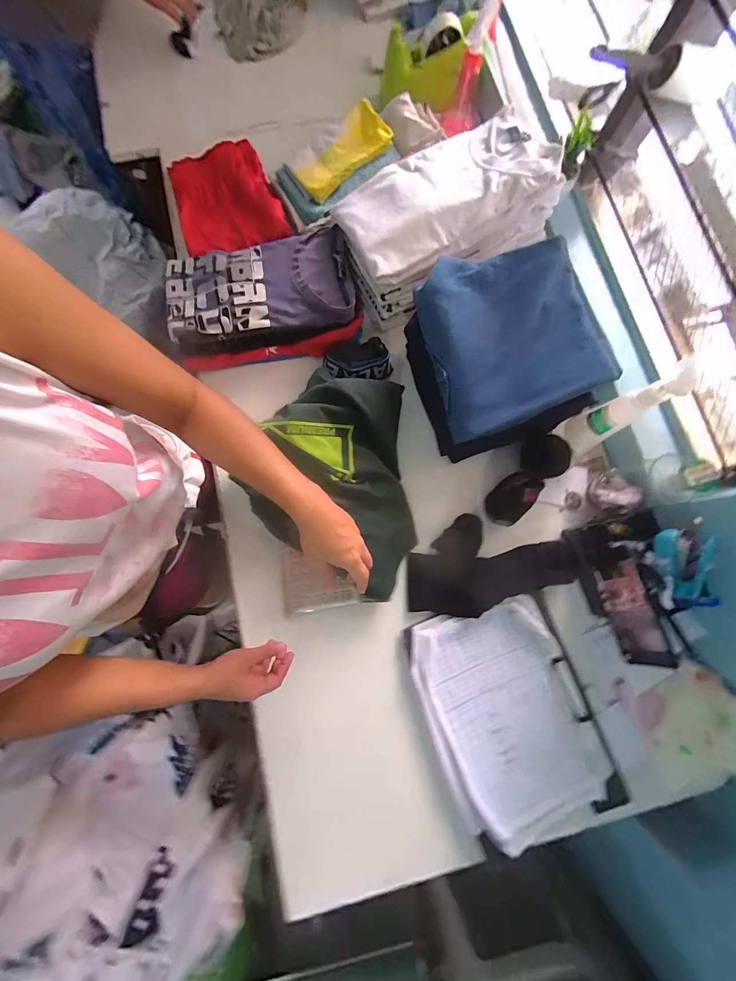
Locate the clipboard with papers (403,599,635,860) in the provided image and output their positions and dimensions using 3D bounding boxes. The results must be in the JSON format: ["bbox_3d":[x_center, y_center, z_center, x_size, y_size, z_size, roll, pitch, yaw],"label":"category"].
[{"bbox_3d":[0.217,0.342,0.502,0.235,0.027,0.324,-19,80,-4],"label":"clipboard with papers"}]

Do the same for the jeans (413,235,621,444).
[{"bbox_3d":[0.211,-0.229,0.486,0.230,0.090,0.246,-18,80,-4],"label":"jeans"}]

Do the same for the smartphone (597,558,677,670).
[{"bbox_3d":[0.384,0.181,0.488,0.013,0.072,0.138,-2,69,-19],"label":"smartphone"}]

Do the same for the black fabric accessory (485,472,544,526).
[{"bbox_3d":[0.235,0.014,0.550,0.088,0.058,0.057,-44,83,-8],"label":"black fabric accessory"}]

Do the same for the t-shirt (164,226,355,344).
[{"bbox_3d":[-0.189,-0.350,0.572,0.313,0.034,0.164,-8,80,-2],"label":"t-shirt"}]

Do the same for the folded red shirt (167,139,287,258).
[{"bbox_3d":[-0.272,-0.546,0.631,0.182,0.050,0.260,-21,81,-4],"label":"folded red shirt"}]

